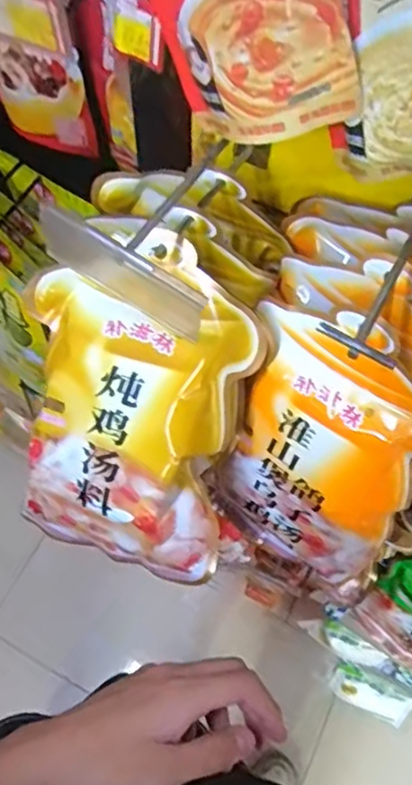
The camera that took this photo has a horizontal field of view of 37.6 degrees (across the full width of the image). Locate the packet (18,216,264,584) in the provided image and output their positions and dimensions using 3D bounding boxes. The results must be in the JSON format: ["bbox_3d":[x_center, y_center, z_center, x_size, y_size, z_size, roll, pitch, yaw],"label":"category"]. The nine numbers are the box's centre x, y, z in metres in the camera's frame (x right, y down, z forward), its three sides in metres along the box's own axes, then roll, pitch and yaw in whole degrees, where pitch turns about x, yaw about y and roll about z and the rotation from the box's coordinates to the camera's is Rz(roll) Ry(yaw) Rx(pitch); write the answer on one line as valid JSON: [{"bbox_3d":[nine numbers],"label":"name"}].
[{"bbox_3d":[-0.047,0.009,0.375,0.130,0.037,0.210,9,96,10],"label":"packet"}]

